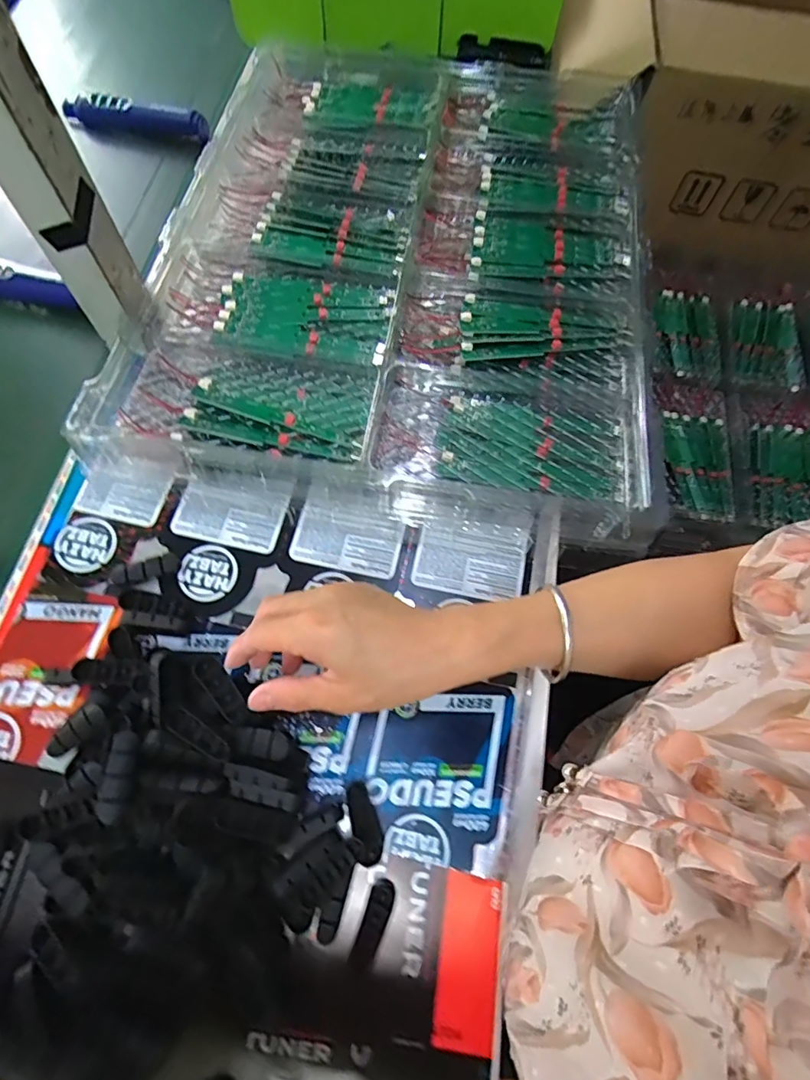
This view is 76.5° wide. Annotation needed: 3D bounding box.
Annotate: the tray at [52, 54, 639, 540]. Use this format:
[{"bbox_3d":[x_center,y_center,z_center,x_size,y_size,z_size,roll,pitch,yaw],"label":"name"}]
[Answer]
[{"bbox_3d":[0.009,-0.301,0.496,0.419,0.054,0.575,9,68,1],"label":"tray"}]

